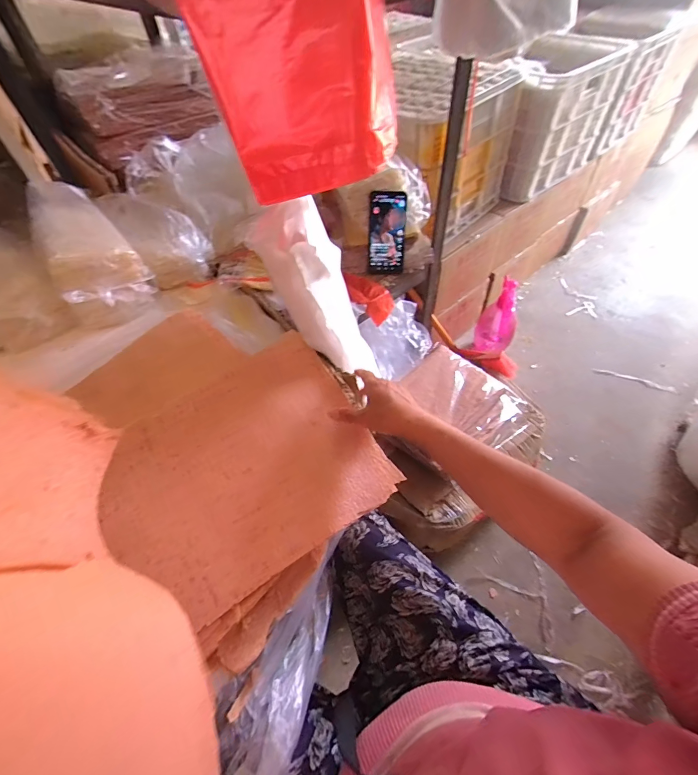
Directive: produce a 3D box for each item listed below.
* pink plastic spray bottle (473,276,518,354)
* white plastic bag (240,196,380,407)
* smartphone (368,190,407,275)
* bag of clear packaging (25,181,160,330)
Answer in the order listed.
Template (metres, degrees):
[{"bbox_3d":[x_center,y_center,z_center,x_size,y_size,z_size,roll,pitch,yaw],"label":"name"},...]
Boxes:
[{"bbox_3d":[0.498,-0.228,1.223,0.121,0.246,0.117,20,56,17],"label":"pink plastic spray bottle"},{"bbox_3d":[-0.035,-0.132,0.520,0.071,0.258,0.096,-5,50,26],"label":"white plastic bag"},{"bbox_3d":[0.077,-0.310,0.747,0.074,0.153,0.014,0,23,2],"label":"smartphone"},{"bbox_3d":[-0.494,-0.261,0.701,0.152,0.127,0.313,-24,62,-36],"label":"bag of clear packaging"}]

